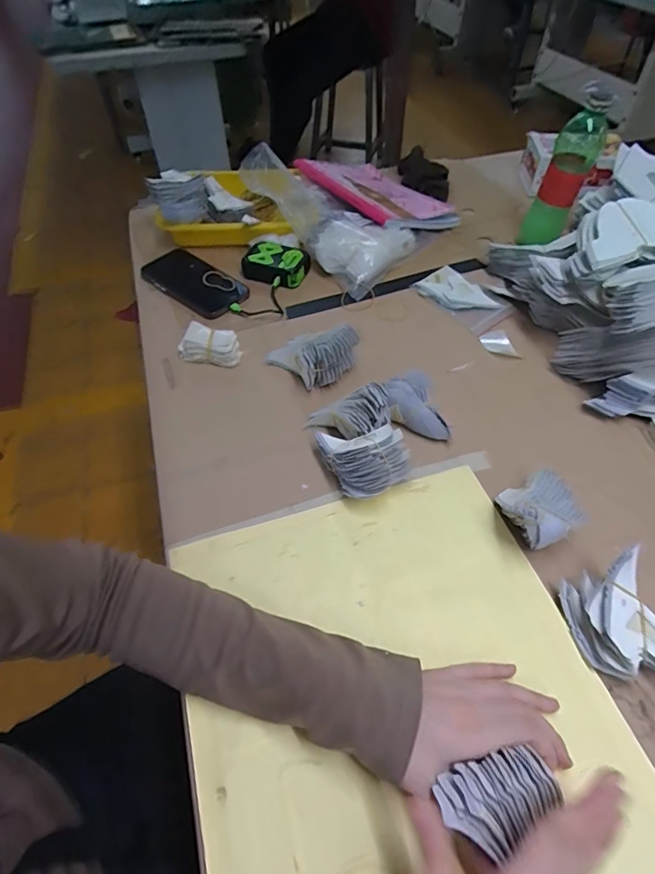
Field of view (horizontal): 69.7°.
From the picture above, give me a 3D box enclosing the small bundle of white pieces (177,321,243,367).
[{"bbox_3d":[-0.148,-0.117,0.586,0.076,0.036,0.033,6,53,5],"label":"small bundle of white pieces"}]

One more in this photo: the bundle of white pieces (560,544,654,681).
[{"bbox_3d":[0.234,0.149,0.376,0.061,0.047,0.087,-15,54,-10],"label":"bundle of white pieces"}]

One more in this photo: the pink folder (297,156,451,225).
[{"bbox_3d":[0.082,-0.415,0.790,0.167,0.017,0.231,-22,56,-31],"label":"pink folder"}]

